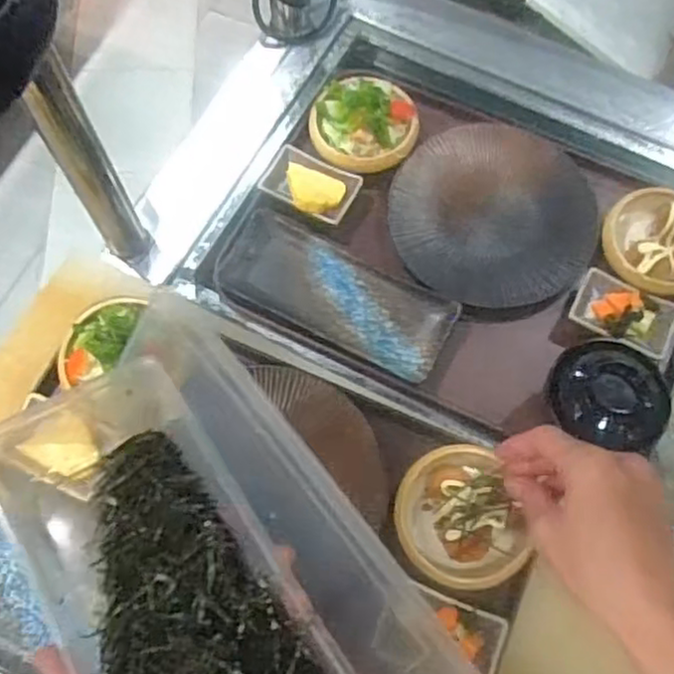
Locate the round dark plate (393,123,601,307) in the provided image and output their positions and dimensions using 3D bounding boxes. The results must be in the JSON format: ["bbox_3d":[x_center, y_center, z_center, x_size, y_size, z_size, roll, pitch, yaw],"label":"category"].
[{"bbox_3d":[0.149,-0.121,0.690,0.190,0.028,0.182,0,69,-1],"label":"round dark plate"}]

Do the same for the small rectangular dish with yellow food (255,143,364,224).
[{"bbox_3d":[-0.026,-0.148,0.693,0.094,0.023,0.065,31,72,11],"label":"small rectangular dish with yellow food"}]

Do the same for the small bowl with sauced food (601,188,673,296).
[{"bbox_3d":[0.300,-0.089,0.662,0.101,0.032,0.091,31,72,11],"label":"small bowl with sauced food"}]

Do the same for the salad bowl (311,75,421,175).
[{"bbox_3d":[0.027,-0.217,0.701,0.104,0.041,0.097,0,69,-1],"label":"salad bowl"}]

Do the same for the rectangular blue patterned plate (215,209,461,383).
[{"bbox_3d":[-0.003,-0.040,0.658,0.220,0.024,0.082,27,71,10],"label":"rectangular blue patterned plate"}]

